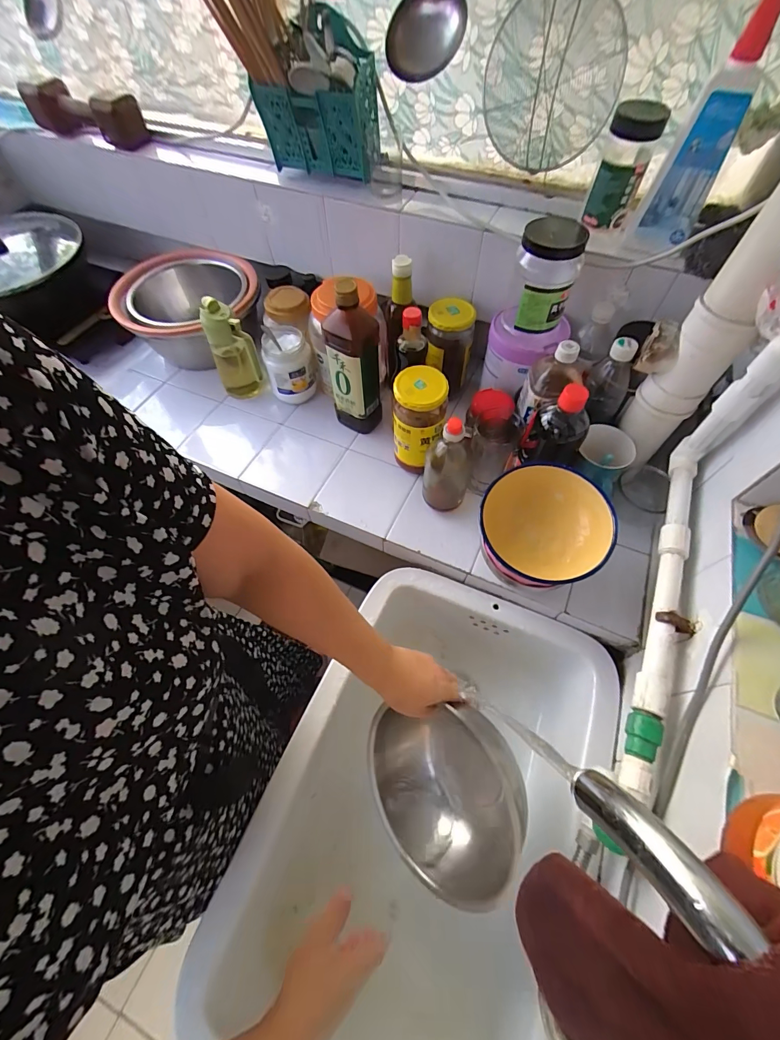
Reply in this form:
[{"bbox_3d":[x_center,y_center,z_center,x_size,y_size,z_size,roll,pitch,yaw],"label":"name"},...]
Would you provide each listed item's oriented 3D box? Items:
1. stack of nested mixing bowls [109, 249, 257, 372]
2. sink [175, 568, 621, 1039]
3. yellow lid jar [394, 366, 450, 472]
[{"bbox_3d":[-0.417,-0.464,0.867,0.323,0.121,0.273,11,60,7],"label":"stack of nested mixing bowls"},{"bbox_3d":[0.052,0.405,0.590,0.388,0.220,0.595,22,62,13],"label":"sink"},{"bbox_3d":[0.050,-0.160,0.680,0.079,0.182,0.074,0,59,0],"label":"yellow lid jar"}]

